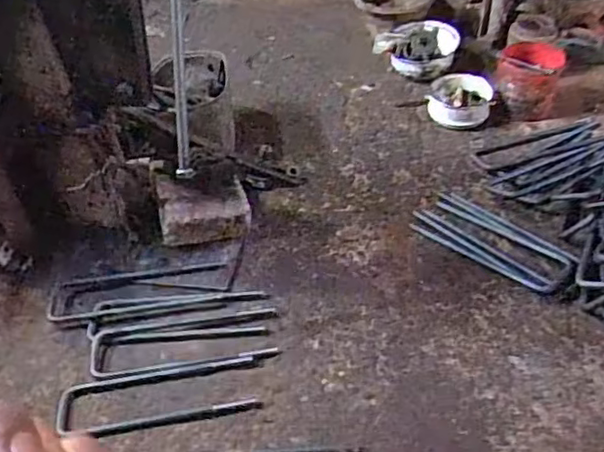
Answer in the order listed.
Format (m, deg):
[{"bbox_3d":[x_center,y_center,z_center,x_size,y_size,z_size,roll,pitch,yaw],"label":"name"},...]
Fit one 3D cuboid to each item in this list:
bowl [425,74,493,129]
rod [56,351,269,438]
[{"bbox_3d":[0.447,-0.356,1.783,0.167,0.104,0.167,-5,42,4],"label":"bowl"},{"bbox_3d":[-0.257,0.309,1.153,0.374,0.018,0.131,-9,41,-3],"label":"rod"}]

